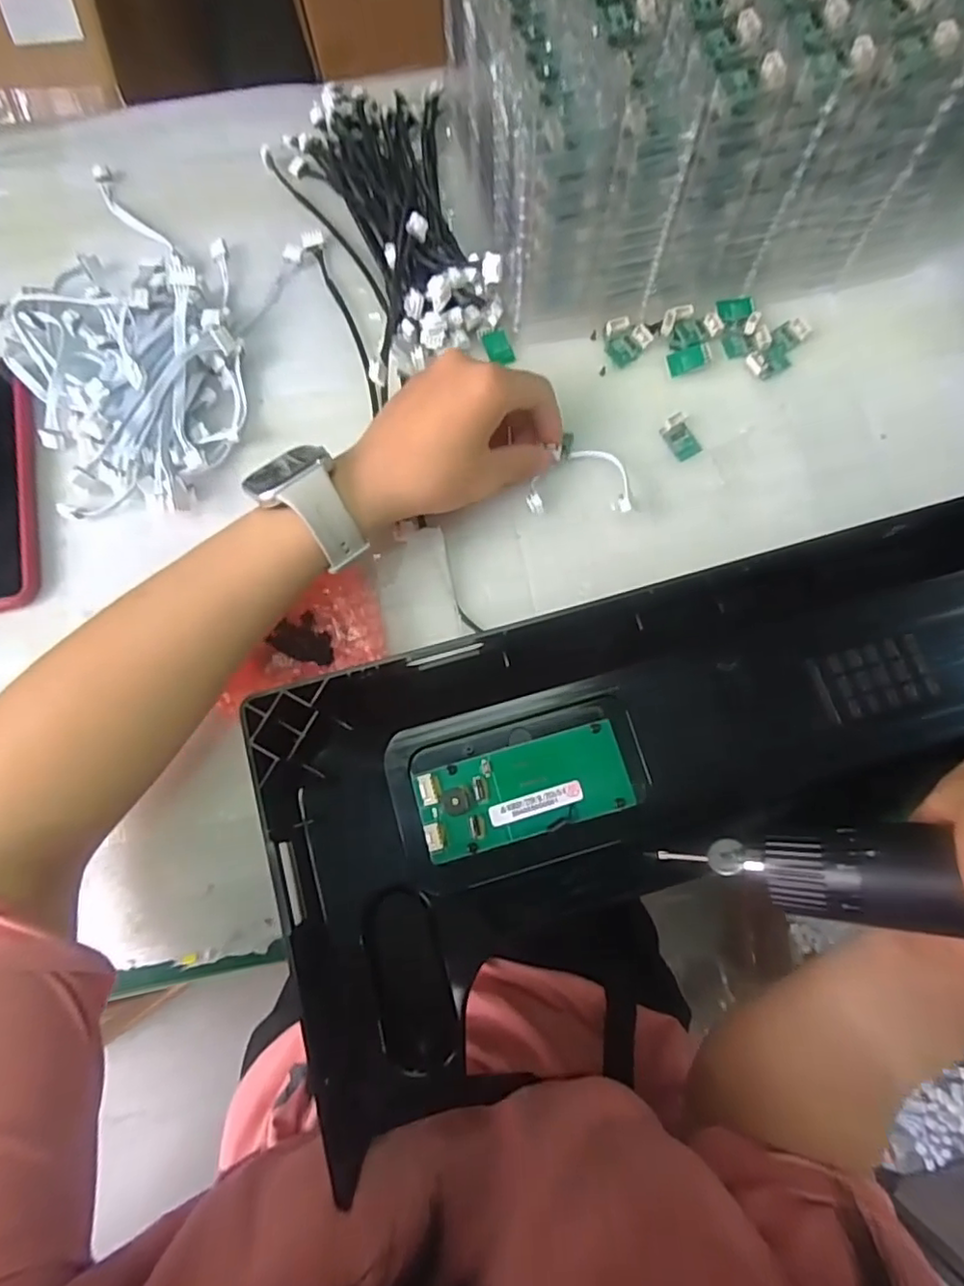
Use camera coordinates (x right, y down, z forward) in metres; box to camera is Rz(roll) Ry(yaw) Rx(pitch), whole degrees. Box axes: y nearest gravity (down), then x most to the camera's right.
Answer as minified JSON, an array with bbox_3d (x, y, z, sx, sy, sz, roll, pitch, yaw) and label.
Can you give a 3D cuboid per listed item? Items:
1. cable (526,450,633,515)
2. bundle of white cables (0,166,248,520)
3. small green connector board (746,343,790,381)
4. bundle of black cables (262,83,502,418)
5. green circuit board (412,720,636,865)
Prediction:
[{"bbox_3d":[0.059,-0.098,0.367,0.059,0.019,0.046,9,73,3],"label":"cable"},{"bbox_3d":[-0.219,-0.188,0.388,0.148,0.034,0.240,-26,74,-7],"label":"bundle of white cables"},{"bbox_3d":[0.185,-0.180,0.398,0.031,0.009,0.017,-25,74,-21],"label":"small green connector board"},{"bbox_3d":[-0.056,-0.282,0.413,0.124,0.041,0.243,-22,74,-6],"label":"bundle of black cables"},{"bbox_3d":[0.022,0.077,0.326,0.108,0.009,0.046,-15,73,-4],"label":"green circuit board"}]

